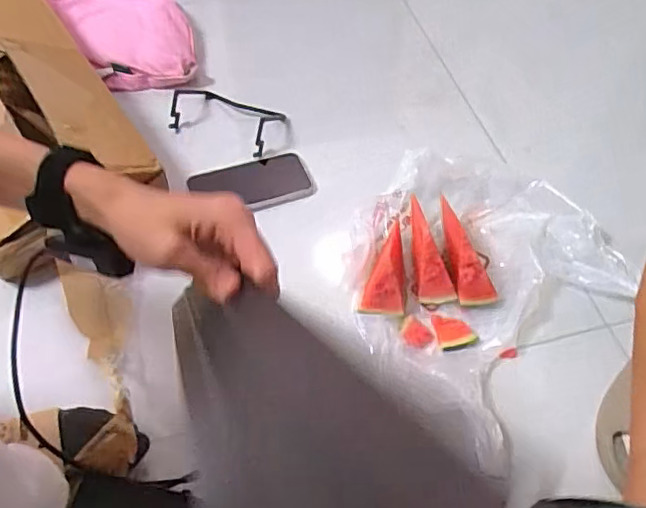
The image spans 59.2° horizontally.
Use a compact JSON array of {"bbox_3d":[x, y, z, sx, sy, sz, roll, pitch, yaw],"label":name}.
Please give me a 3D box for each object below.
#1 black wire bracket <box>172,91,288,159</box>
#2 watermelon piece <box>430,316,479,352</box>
[{"bbox_3d":[-0.142,-0.203,0.841,0.165,0.042,0.106,21,57,14],"label":"black wire bracket"},{"bbox_3d":[0.151,0.090,0.652,0.041,0.016,0.053,-4,54,-4],"label":"watermelon piece"}]

